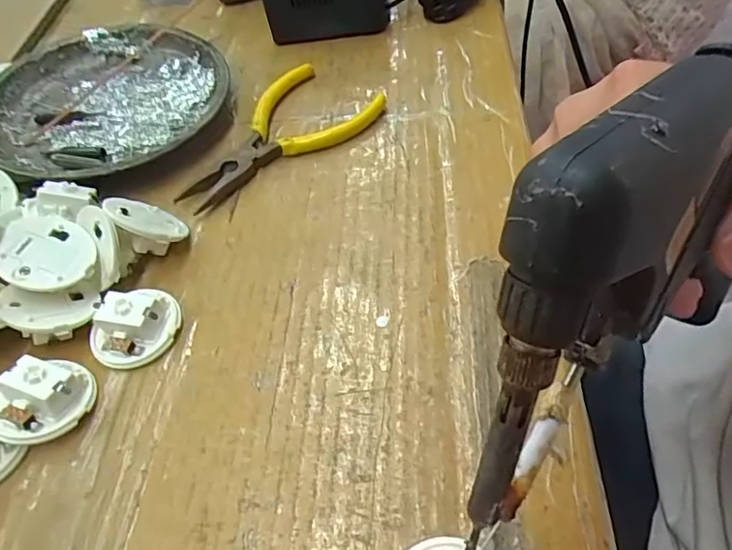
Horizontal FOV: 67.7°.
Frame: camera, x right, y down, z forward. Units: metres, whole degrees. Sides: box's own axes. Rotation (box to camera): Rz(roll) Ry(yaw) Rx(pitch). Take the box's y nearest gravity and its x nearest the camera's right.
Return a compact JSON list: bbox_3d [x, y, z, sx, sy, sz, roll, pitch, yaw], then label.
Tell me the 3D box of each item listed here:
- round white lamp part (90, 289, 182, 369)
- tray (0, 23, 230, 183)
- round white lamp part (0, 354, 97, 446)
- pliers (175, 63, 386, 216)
[{"bbox_3d":[-0.098,0.021,0.231,0.037,0.016,0.031,-32,57,-19],"label":"round white lamp part"},{"bbox_3d":[-0.153,-0.102,0.322,0.137,0.021,0.136,-2,52,3],"label":"tray"},{"bbox_3d":[-0.125,0.048,0.211,0.028,0.020,0.036,30,60,25],"label":"round white lamp part"},{"bbox_3d":[-0.049,-0.076,0.300,0.064,0.011,0.117,31,60,25],"label":"pliers"}]

